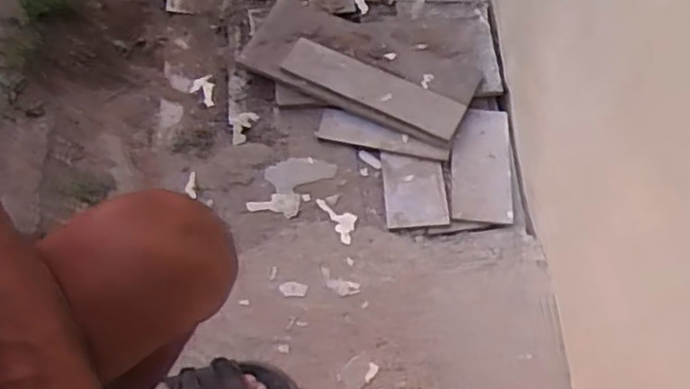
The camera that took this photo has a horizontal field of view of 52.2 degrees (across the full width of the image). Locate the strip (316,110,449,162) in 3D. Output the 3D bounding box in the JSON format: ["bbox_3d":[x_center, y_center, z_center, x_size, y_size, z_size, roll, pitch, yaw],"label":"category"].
[{"bbox_3d":[0.054,-0.089,1.038,0.198,0.010,0.045,13,61,7],"label":"strip"}]

